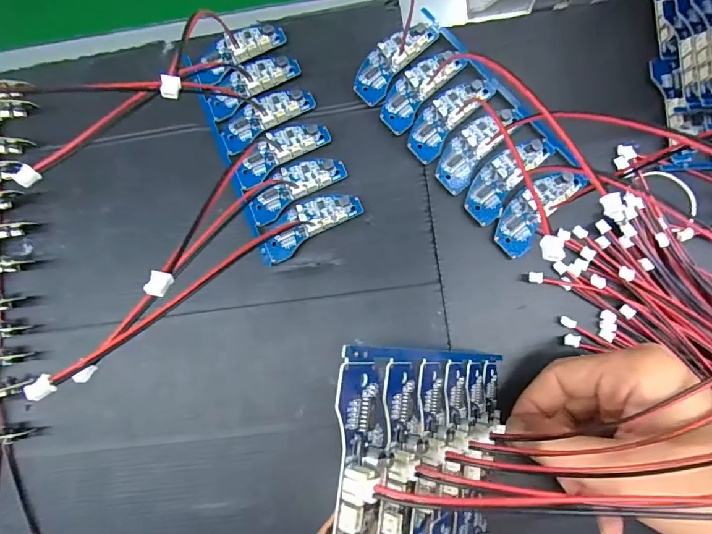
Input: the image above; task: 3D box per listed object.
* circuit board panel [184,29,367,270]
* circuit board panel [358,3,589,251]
[{"bbox_3d":[-0.054,-0.086,0.268,0.067,0.010,0.153,-22,81,2],"label":"circuit board panel"},{"bbox_3d":[0.069,-0.086,0.257,0.069,0.009,0.150,-40,82,0],"label":"circuit board panel"}]

